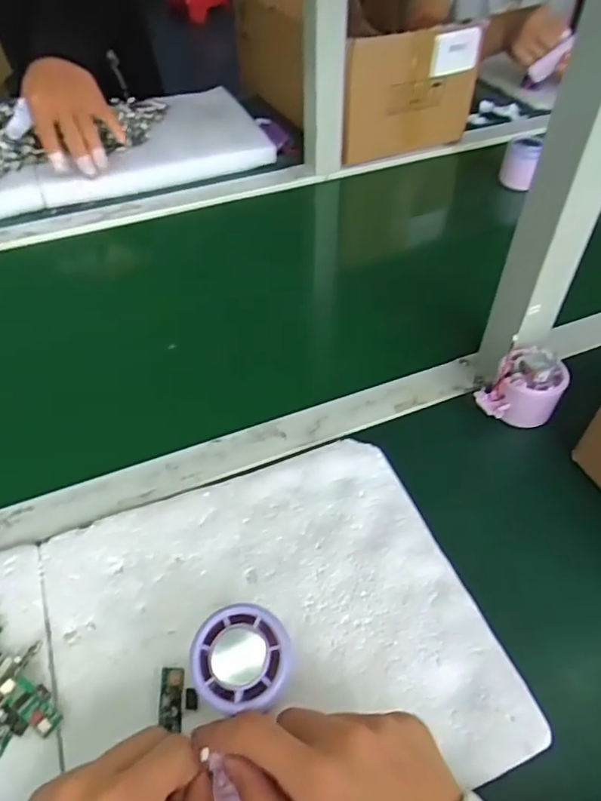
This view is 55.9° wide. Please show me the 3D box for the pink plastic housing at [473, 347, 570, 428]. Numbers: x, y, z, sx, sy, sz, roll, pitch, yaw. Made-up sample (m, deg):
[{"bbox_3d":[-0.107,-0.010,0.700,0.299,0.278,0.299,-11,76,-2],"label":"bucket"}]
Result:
[{"bbox_3d":[0.195,-0.007,0.498,0.057,0.056,0.067,31,56,25],"label":"pink plastic housing"}]

